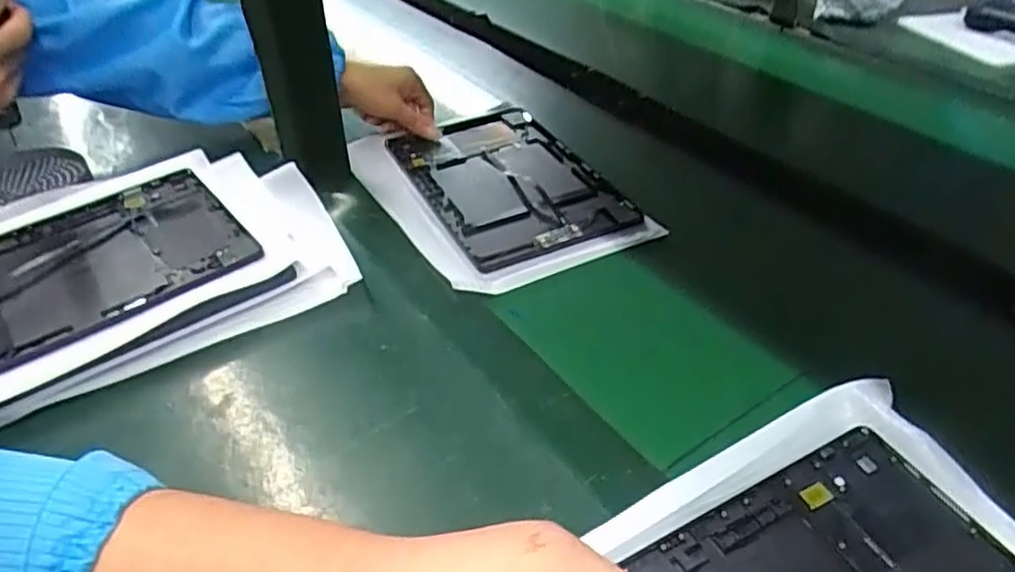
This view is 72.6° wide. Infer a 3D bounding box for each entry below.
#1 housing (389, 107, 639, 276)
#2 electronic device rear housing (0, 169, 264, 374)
[{"bbox_3d":[-0.001,-0.100,0.640,0.156,0.007,0.234,-17,44,-18],"label":"housing"},{"bbox_3d":[-0.322,-0.010,0.508,0.236,0.011,0.162,-28,47,-27],"label":"electronic device rear housing"}]

